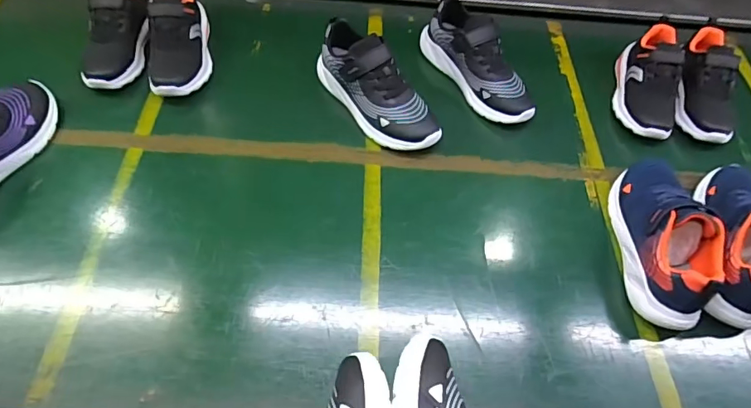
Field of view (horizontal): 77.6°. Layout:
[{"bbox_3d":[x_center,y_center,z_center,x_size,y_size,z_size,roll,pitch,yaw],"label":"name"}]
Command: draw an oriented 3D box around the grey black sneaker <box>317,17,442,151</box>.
[{"bbox_3d":[-0.001,-0.180,0.718,0.080,0.106,0.237,-34,66,-23],"label":"grey black sneaker"}]

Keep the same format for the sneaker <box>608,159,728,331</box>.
[{"bbox_3d":[0.388,0.033,0.620,0.090,0.108,0.240,6,58,-1],"label":"sneaker"}]

